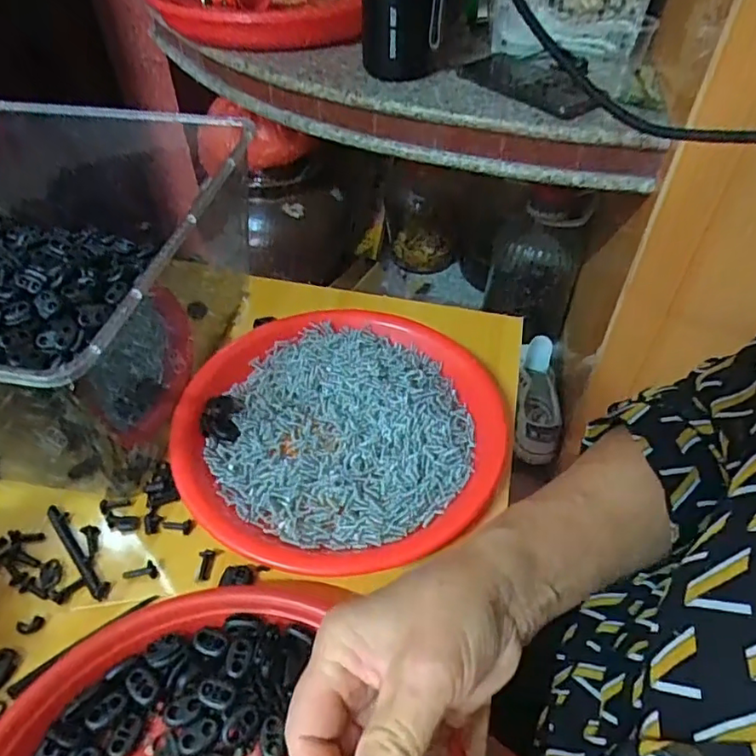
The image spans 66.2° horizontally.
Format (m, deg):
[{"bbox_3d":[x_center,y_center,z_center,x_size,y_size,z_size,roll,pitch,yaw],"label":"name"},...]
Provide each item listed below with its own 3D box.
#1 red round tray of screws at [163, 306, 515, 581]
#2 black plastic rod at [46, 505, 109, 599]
[{"bbox_3d":[-0.024,0.031,0.411,0.223,0.024,0.220,0,47,0],"label":"red round tray of screws"},{"bbox_3d":[-0.188,0.107,0.361,0.011,0.005,0.077,-33,55,-27],"label":"black plastic rod"}]

